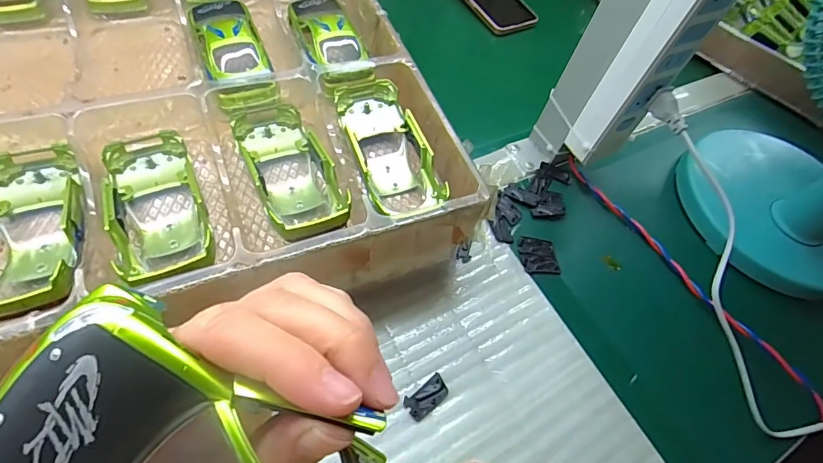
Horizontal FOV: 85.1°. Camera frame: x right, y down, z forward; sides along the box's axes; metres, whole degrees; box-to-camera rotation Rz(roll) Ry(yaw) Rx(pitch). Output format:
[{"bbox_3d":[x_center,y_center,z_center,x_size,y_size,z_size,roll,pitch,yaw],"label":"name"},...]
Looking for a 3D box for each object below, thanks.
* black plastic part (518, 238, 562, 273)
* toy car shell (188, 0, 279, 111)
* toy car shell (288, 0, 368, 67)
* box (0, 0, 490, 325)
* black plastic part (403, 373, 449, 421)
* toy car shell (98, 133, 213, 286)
[{"bbox_3d":[0.113,0.021,0.400,0.033,0.004,0.036,4,58,-8],"label":"black plastic part"},{"bbox_3d":[-0.152,-0.156,0.376,0.049,0.032,0.120,-18,63,-20],"label":"toy car shell"},{"bbox_3d":[-0.076,-0.177,0.398,0.048,0.026,0.110,-13,61,-18],"label":"toy car shell"},{"bbox_3d":[-0.326,-0.109,0.319,0.642,0.093,0.470,-15,62,-19],"label":"box"},{"bbox_3d":[0.012,0.118,0.320,0.033,0.004,0.018,-29,67,-25],"label":"black plastic part"},{"bbox_3d":[-0.174,-0.021,0.297,0.058,0.029,0.106,-19,63,-21],"label":"toy car shell"}]

